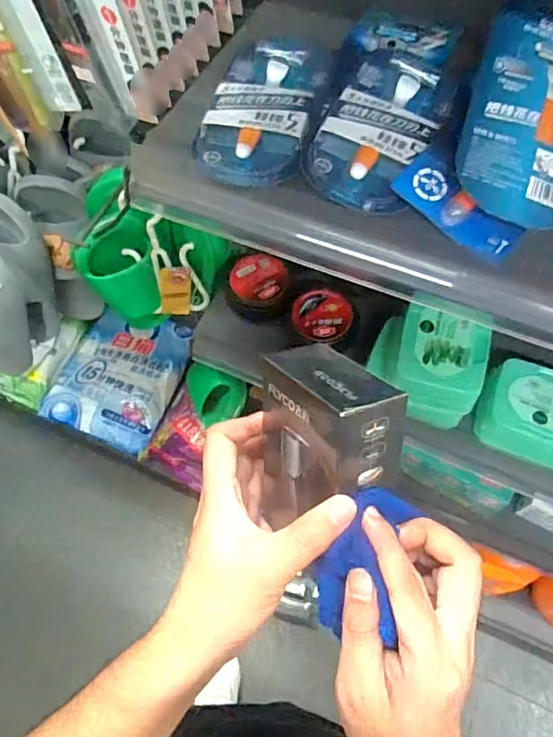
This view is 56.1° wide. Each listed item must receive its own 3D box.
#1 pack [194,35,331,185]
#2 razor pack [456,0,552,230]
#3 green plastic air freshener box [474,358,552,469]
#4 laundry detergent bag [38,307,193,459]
[{"bbox_3d":[-0.009,-0.229,0.446,0.093,0.028,0.168,8,63,7],"label":"pack"},{"bbox_3d":[0.190,-0.190,0.387,0.099,0.028,0.180,23,78,-2],"label":"razor pack"},{"bbox_3d":[0.296,0.054,0.581,0.125,0.051,0.092,19,65,13],"label":"green plastic air freshener box"},{"bbox_3d":[-0.411,0.023,1.341,0.295,0.092,0.317,19,65,12],"label":"laundry detergent bag"}]

